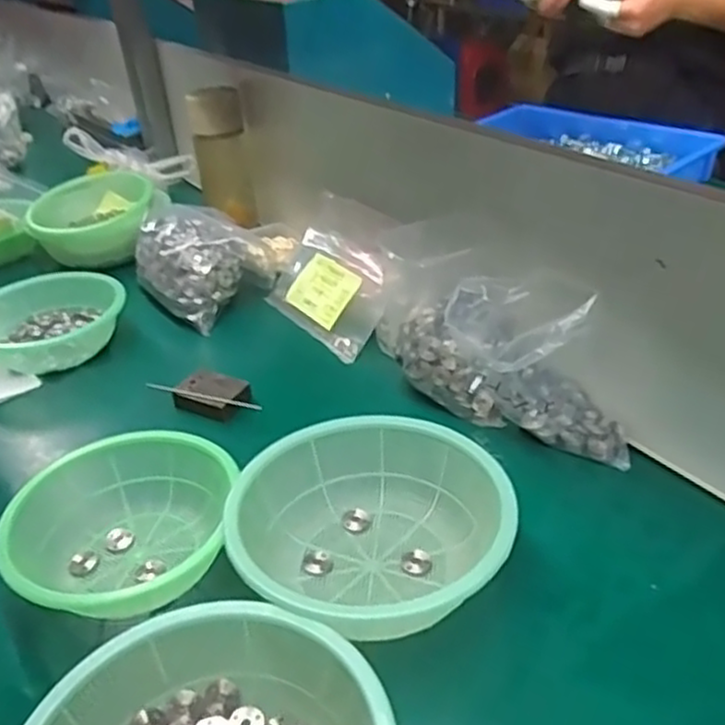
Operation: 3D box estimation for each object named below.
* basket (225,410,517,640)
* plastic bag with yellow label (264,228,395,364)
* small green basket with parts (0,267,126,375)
[{"bbox_3d":[-0.001,0.109,0.507,0.176,0.056,0.166,-3,32,2],"label":"basket"},{"bbox_3d":[-0.035,-0.081,0.808,0.030,0.106,0.180,27,8,-45],"label":"plastic bag with yellow label"},{"bbox_3d":[-0.342,-0.041,0.804,0.157,0.067,0.130,-17,34,-19],"label":"small green basket with parts"}]

